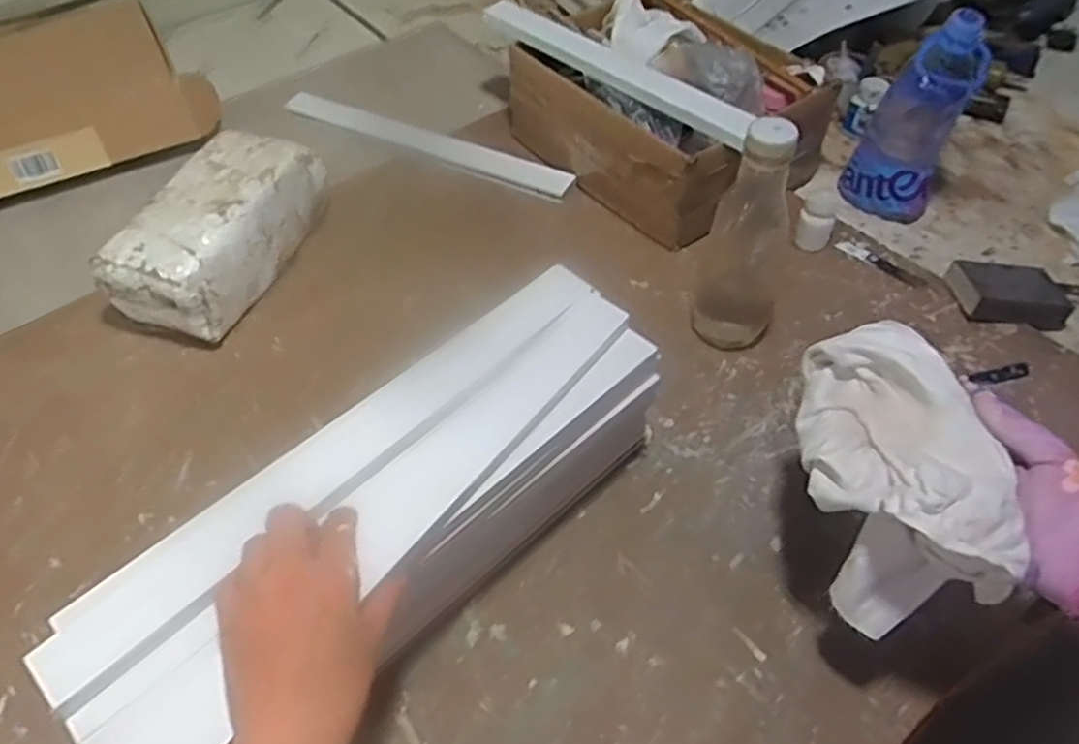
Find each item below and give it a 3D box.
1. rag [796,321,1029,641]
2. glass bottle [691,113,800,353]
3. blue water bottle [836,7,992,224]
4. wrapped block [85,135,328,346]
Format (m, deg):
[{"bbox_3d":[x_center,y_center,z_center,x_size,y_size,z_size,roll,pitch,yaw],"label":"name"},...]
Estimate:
[{"bbox_3d":[0.229,0.067,0.492,0.099,0.111,0.167,1,50,3],"label":"rag"},{"bbox_3d":[0.183,-0.121,0.658,0.077,0.214,0.065,13,52,13],"label":"glass bottle"},{"bbox_3d":[0.406,-0.276,0.809,0.098,0.221,0.093,17,53,16],"label":"blue water bottle"},{"bbox_3d":[-0.336,-0.144,0.794,0.107,0.116,0.235,14,52,14],"label":"wrapped block"}]

